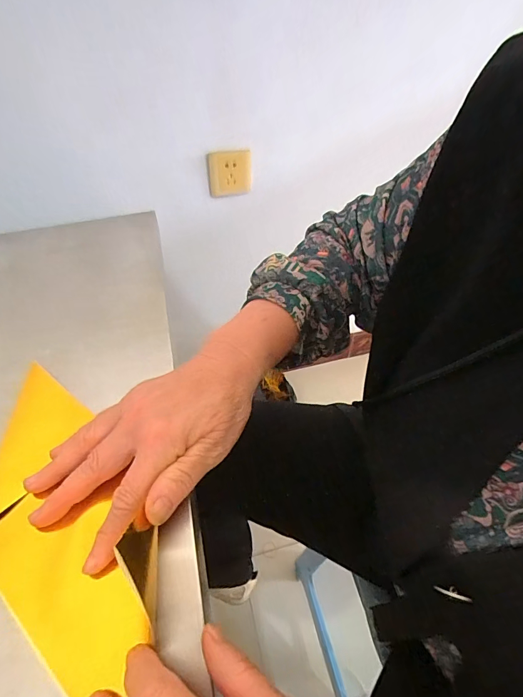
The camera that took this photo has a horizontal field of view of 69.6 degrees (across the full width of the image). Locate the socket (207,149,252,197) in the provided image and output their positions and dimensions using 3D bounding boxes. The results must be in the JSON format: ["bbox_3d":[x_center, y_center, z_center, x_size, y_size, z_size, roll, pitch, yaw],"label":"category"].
[{"bbox_3d":[-0.064,-0.362,0.777,0.091,0.110,0.007,-19,65,-11],"label":"socket"}]

